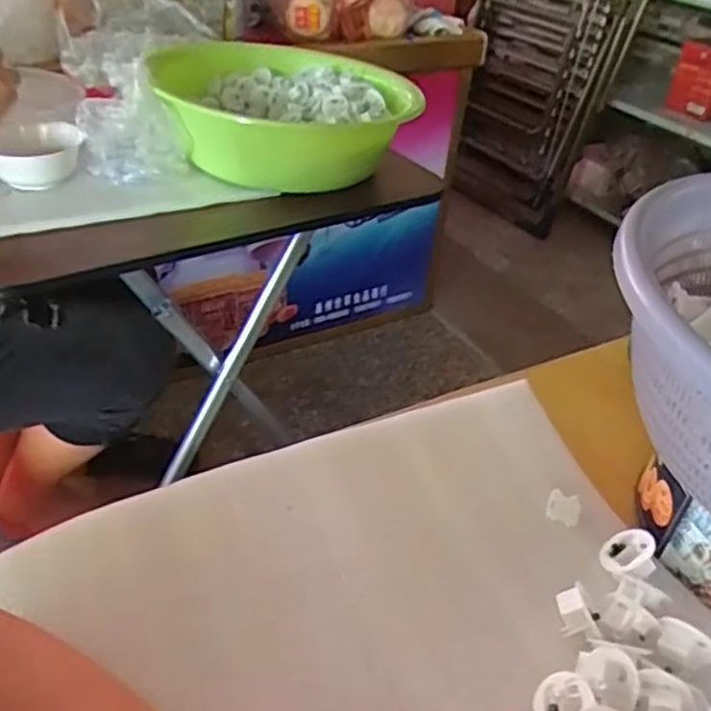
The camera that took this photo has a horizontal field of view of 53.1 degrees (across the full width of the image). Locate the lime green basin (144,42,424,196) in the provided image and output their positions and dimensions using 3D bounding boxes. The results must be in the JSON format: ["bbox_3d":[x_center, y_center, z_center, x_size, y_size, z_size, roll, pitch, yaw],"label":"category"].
[{"bbox_3d":[-0.088,-0.300,0.889,0.293,0.106,0.313,3,37,-2],"label":"lime green basin"}]

